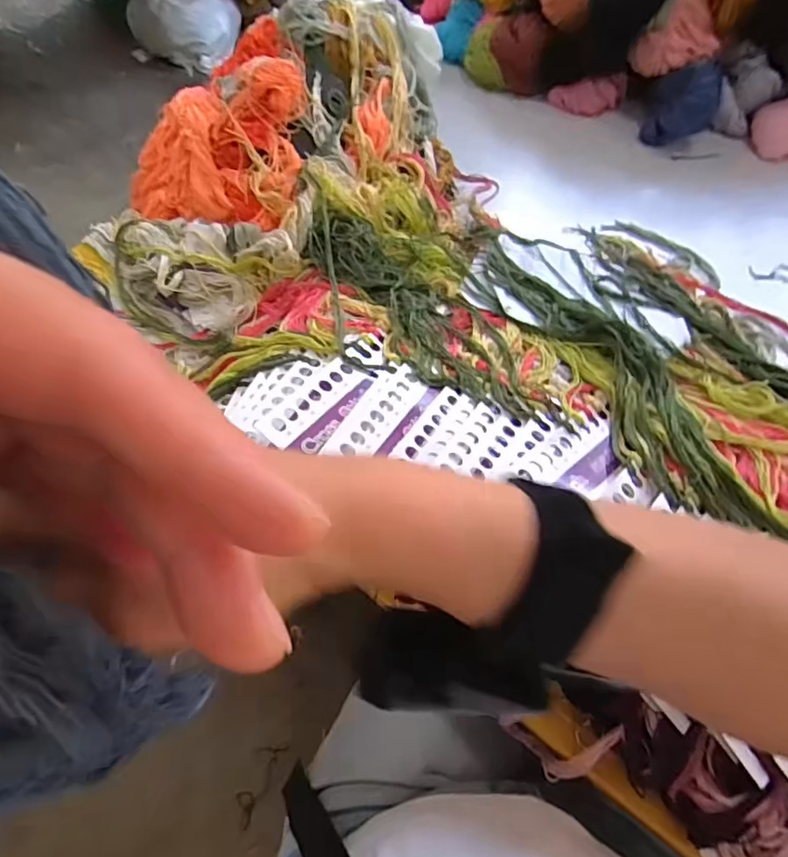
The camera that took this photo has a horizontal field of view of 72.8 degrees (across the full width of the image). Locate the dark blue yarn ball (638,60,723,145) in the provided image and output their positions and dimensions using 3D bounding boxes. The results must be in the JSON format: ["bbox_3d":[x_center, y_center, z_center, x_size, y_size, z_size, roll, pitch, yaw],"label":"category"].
[{"bbox_3d":[0.390,-0.434,0.714,0.077,0.090,0.079,0,60,1],"label":"dark blue yarn ball"}]

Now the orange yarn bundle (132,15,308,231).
[{"bbox_3d":[-0.211,-0.340,0.615,0.218,0.109,0.239,1,60,2],"label":"orange yarn bundle"}]

